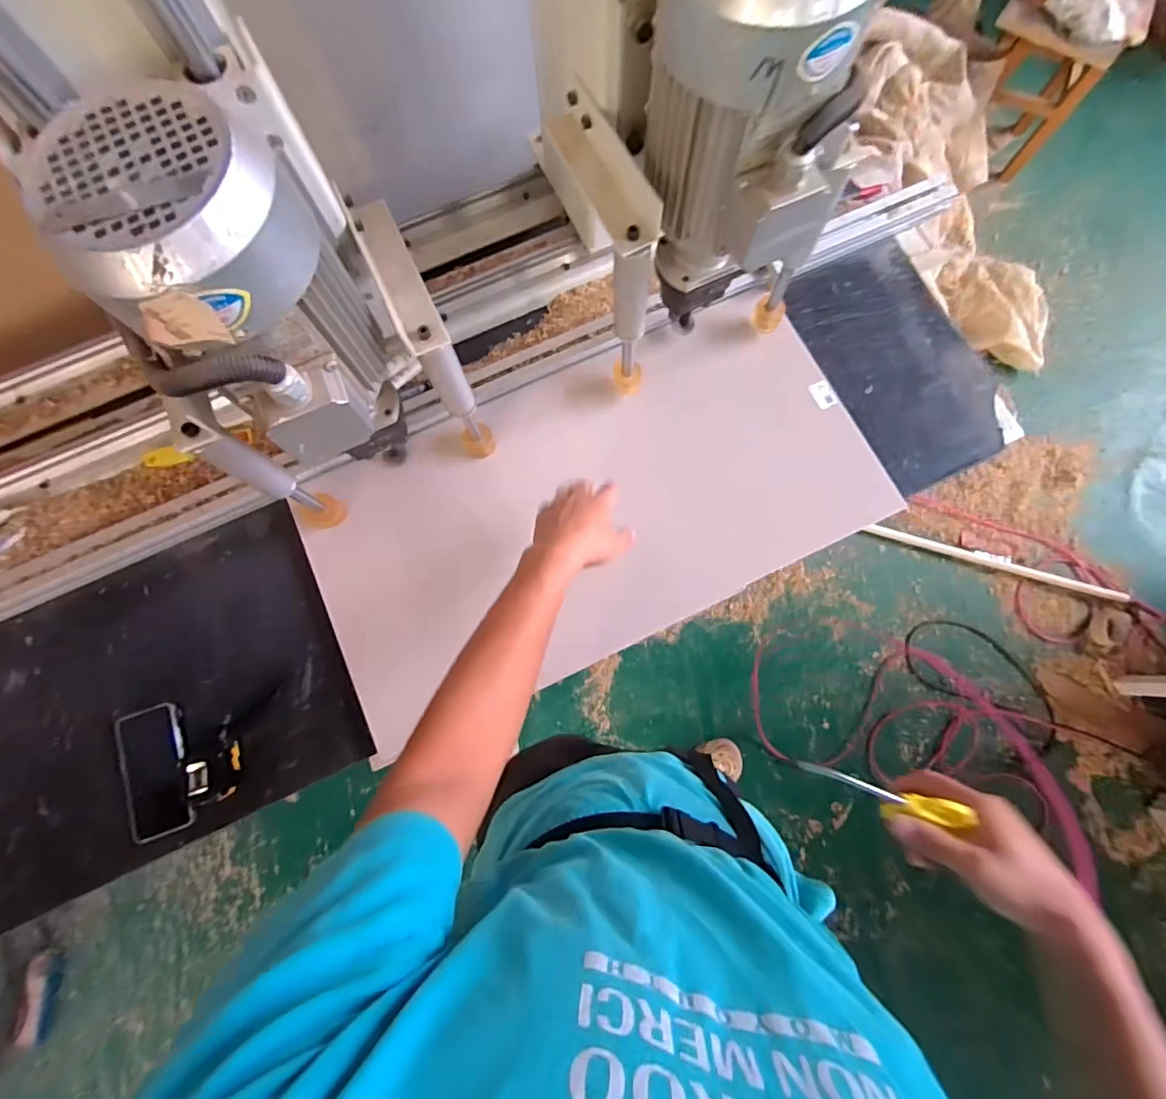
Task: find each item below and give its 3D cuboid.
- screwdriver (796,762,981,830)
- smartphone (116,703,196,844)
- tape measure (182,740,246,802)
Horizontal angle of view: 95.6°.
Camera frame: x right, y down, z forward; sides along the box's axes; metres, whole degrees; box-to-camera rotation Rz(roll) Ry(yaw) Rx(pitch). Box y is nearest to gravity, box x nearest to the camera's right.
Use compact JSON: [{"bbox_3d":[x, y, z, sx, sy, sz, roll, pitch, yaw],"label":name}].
[{"bbox_3d":[0.242,0.201,0.434,0.124,0.024,0.021,14,79,20],"label":"screwdriver"},{"bbox_3d":[-0.527,0.271,0.651,0.074,0.012,0.152,-24,75,-5],"label":"smartphone"},{"bbox_3d":[-0.453,0.275,0.649,0.058,0.031,0.061,0,80,-1],"label":"tape measure"}]

